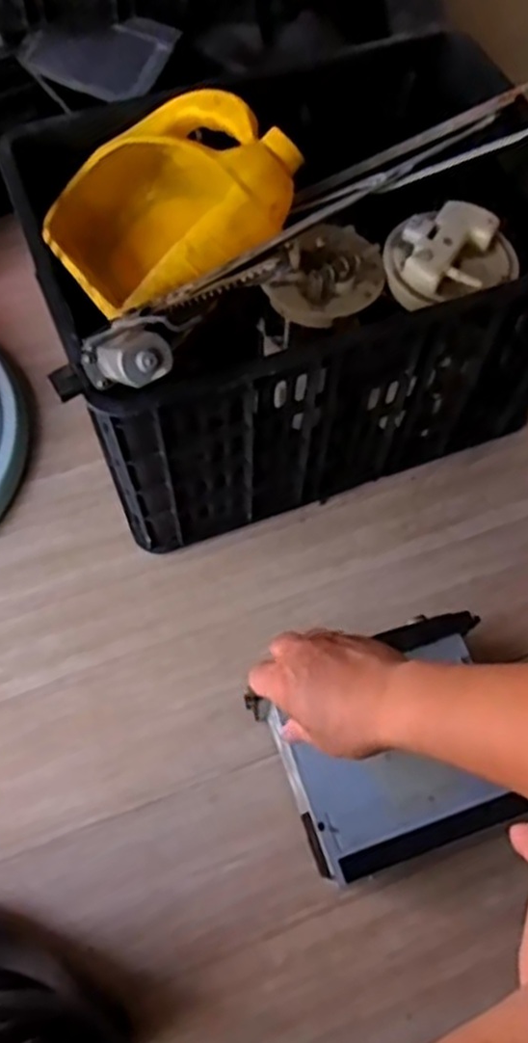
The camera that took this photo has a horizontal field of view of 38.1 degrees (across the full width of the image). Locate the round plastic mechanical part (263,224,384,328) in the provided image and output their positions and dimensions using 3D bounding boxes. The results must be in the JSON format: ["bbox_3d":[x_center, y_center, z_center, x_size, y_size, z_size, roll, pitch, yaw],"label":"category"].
[{"bbox_3d":[0.063,-0.232,0.713,0.090,0.042,0.107,36,69,15],"label":"round plastic mechanical part"}]

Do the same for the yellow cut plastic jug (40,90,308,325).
[{"bbox_3d":[-0.089,-0.297,0.730,0.237,0.113,0.210,-36,54,14],"label":"yellow cut plastic jug"}]

